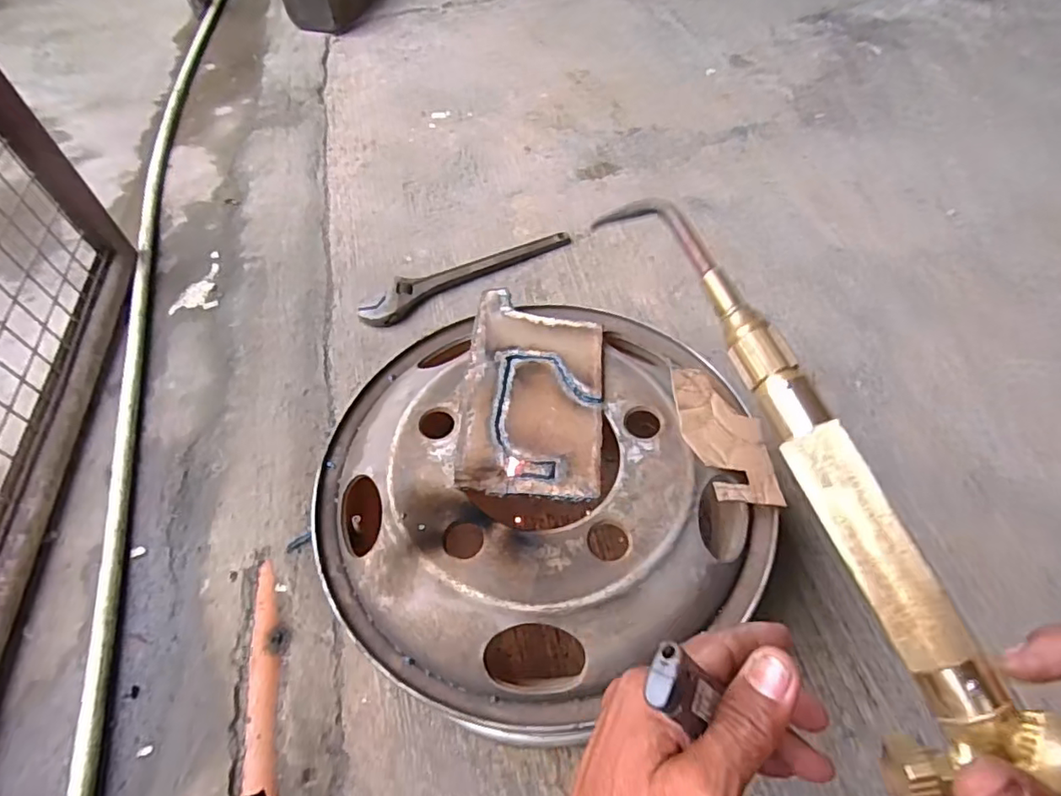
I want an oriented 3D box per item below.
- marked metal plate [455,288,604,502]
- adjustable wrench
[{"bbox_3d":[0.003,-0.014,0.561,0.133,0.009,0.234,1,54,5],"label":"marked metal plate"},{"bbox_3d":[-0.108,-0.217,0.966,0.379,0.031,0.059,-30,57,-17],"label":"adjustable wrench"}]

